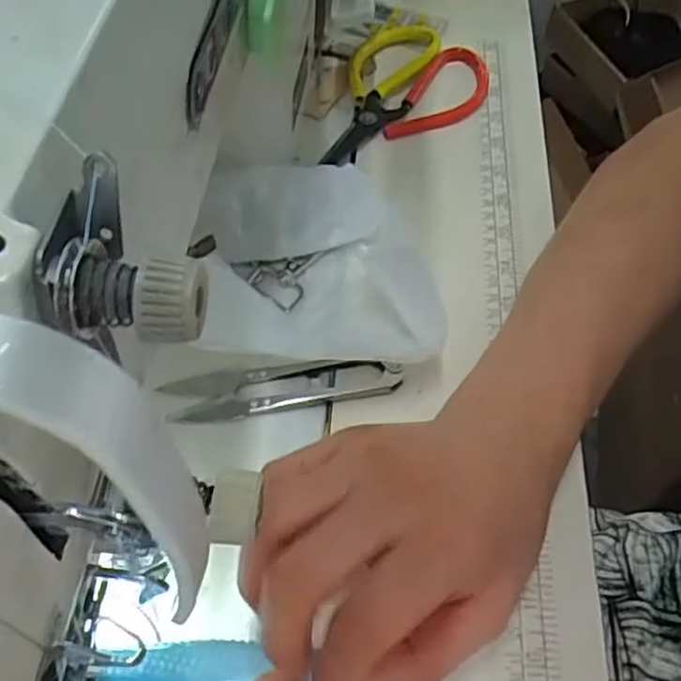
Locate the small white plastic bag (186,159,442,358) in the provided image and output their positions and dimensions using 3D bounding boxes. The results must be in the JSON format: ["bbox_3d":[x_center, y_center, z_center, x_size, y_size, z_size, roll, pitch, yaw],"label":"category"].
[{"bbox_3d":[-0.012,-0.041,0.364,0.115,0.039,0.129,-4,56,-6],"label":"small white plastic bag"}]

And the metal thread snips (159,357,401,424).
[{"bbox_3d":[-0.028,0.021,0.339,0.113,0.012,0.024,-8,57,-8],"label":"metal thread snips"}]

